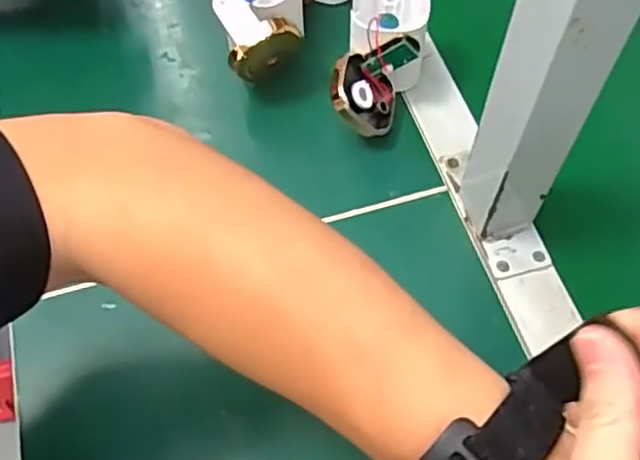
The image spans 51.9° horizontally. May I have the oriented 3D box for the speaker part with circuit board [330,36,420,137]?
[{"bbox_3d":[0.039,-0.100,0.453,0.054,0.050,0.068,26,74,-29],"label":"speaker part with circuit board"}]

